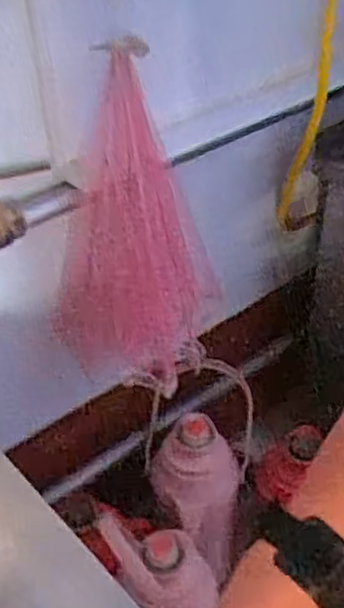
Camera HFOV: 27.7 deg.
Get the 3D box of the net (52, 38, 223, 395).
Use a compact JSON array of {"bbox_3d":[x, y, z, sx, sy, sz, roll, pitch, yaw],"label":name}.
[{"bbox_3d":[-0.051,-0.094,1.082,0.095,0.573,0.262,26,46,30],"label":"net"}]

